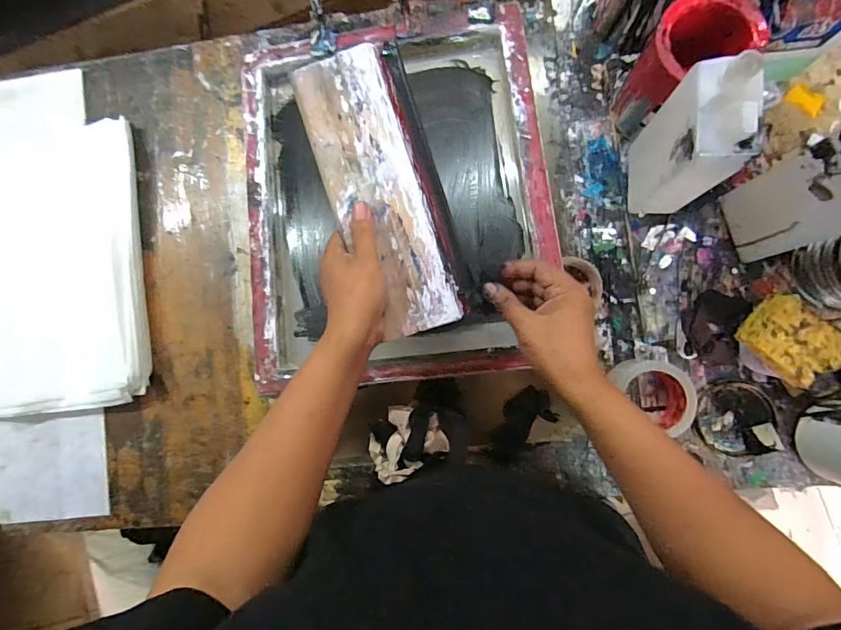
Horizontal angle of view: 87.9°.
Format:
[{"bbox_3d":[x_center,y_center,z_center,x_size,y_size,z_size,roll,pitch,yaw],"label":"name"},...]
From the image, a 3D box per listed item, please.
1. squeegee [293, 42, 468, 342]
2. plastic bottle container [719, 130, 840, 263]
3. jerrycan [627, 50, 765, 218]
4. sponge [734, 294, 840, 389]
[{"bbox_3d":[-0.032,-0.129,0.456,0.113,0.020,0.294,-21,90,6],"label":"squeegee"},{"bbox_3d":[0.419,-0.124,0.462,0.058,0.211,0.097,-18,85,4],"label":"plastic bottle container"},{"bbox_3d":[0.296,-0.184,0.493,0.057,0.236,0.102,1,86,8],"label":"jerrycan"},{"bbox_3d":[0.424,0.031,0.497,0.074,0.025,0.095,-43,83,2],"label":"sponge"}]

